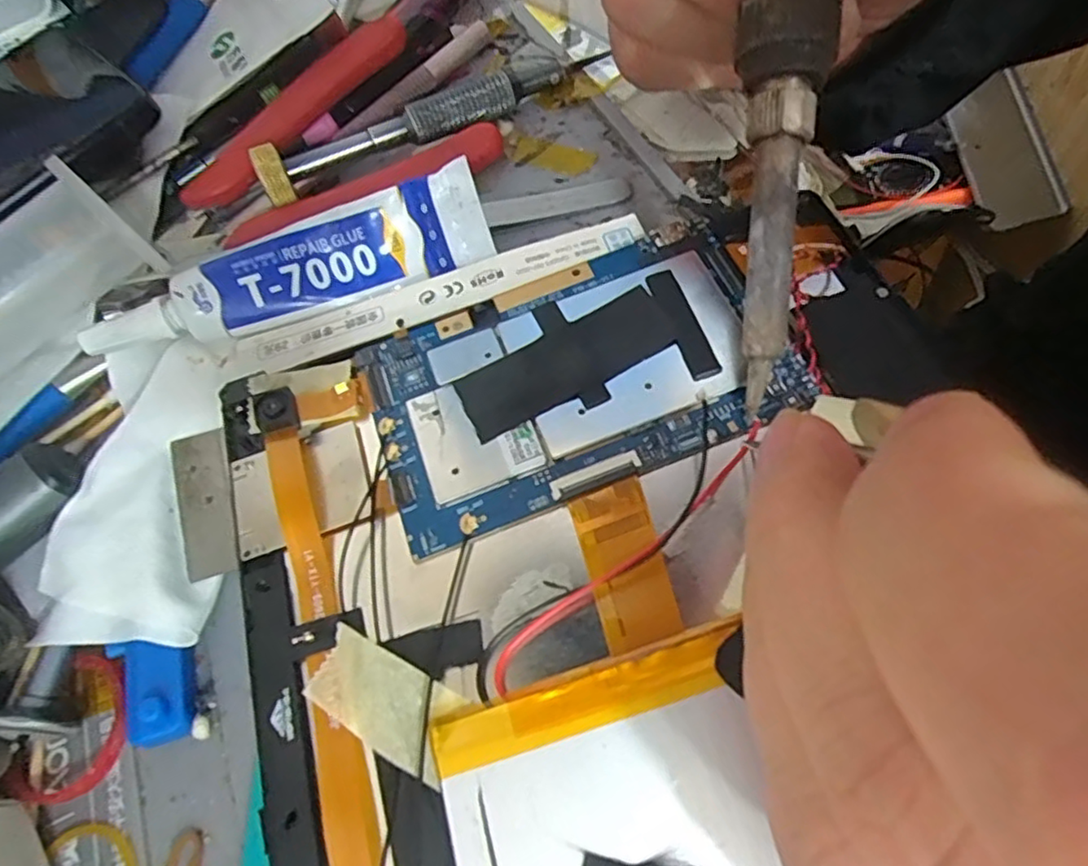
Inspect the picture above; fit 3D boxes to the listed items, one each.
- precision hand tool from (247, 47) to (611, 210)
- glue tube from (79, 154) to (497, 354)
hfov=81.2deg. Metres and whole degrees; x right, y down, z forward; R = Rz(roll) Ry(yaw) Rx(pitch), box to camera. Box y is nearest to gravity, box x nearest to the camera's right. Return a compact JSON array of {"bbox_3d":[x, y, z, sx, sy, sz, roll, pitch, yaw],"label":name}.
[{"bbox_3d":[-0.032,-0.099,0.195,0.112,0.013,0.010,-27,66,-10],"label":"precision hand tool"},{"bbox_3d":[-0.067,-0.043,0.170,0.107,0.011,0.024,-21,103,-3],"label":"glue tube"}]

